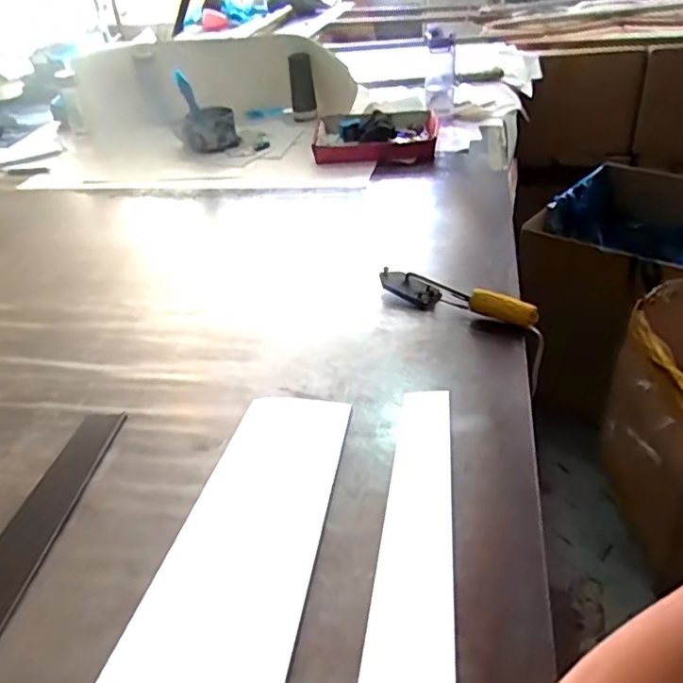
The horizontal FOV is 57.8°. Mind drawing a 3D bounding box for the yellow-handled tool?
[{"bbox_3d":[0.180,-0.071,1.001,0.273,0.044,0.045,19,44,30],"label":"yellow-handled tool"}]

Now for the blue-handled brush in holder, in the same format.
[{"bbox_3d":[-0.361,-0.611,1.663,0.139,0.193,0.094,-7,37,0],"label":"blue-handled brush in holder"}]

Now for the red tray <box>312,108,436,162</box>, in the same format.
[{"bbox_3d":[0.091,-0.533,1.596,0.321,0.053,0.246,-3,37,4],"label":"red tray"}]

